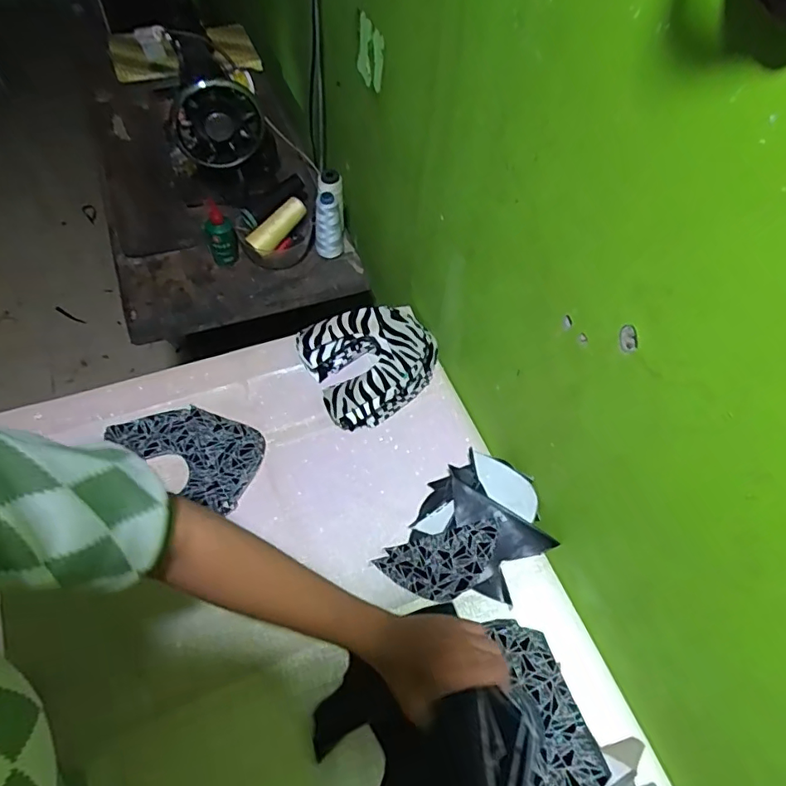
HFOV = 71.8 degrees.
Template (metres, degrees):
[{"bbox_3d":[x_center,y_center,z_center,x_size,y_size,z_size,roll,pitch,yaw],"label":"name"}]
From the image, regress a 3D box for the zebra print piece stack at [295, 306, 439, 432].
[{"bbox_3d":[-0.032,-0.046,0.782,0.179,0.083,0.170,-20,60,-17],"label":"zebra print piece stack"}]

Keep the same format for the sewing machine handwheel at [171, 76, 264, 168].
[{"bbox_3d":[-0.275,-0.423,0.848,0.133,0.128,0.046,-6,58,-9],"label":"sewing machine handwheel"}]

